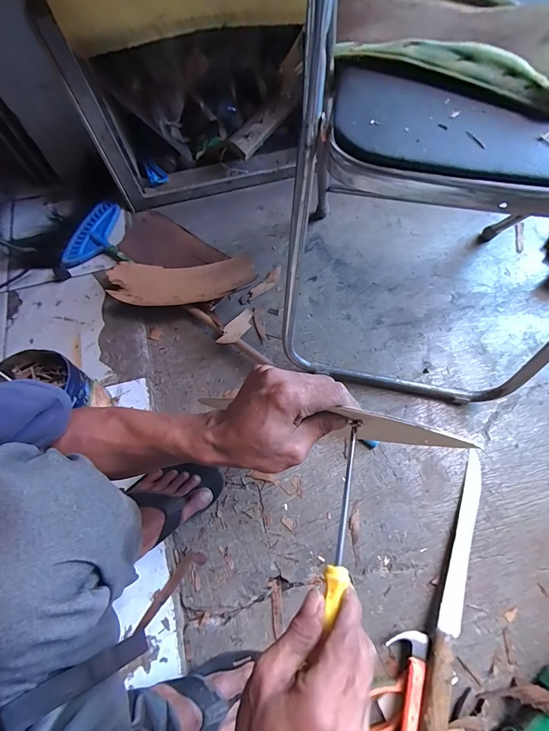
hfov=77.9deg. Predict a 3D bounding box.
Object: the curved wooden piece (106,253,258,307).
[{"bbox_3d":[-0.202,-0.188,0.762,0.317,0.050,0.128,-6,67,-1],"label":"curved wooden piece"}]

